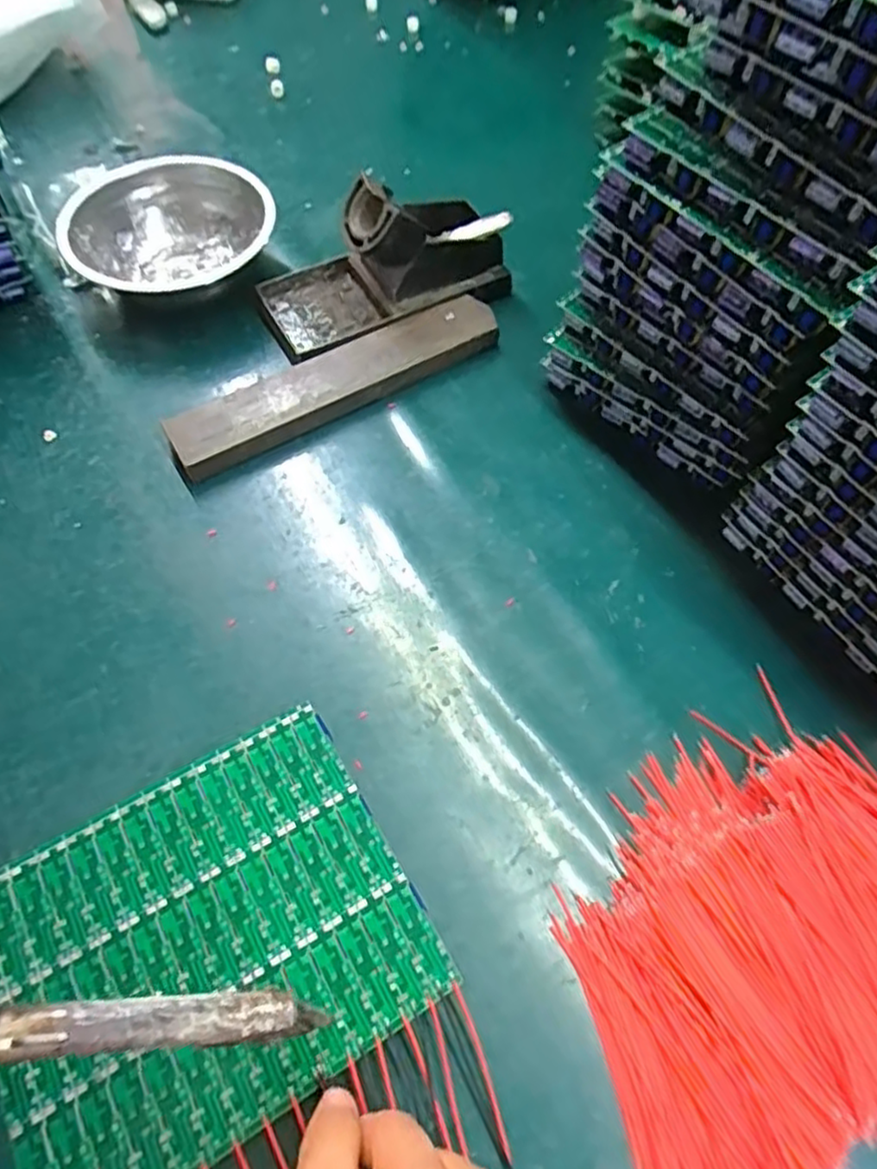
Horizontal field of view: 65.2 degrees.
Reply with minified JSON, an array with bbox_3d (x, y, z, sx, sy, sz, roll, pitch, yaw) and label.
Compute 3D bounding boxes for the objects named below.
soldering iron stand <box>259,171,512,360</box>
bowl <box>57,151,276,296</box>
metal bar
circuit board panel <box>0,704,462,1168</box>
[{"bbox_3d":[-0.035,-0.199,0.416,0.153,0.064,0.074,-25,64,-13],"label":"soldering iron stand"},{"bbox_3d":[-0.171,-0.224,0.445,0.123,0.046,0.123,0,62,0],"label":"bowl"},{"bbox_3d":[-0.057,-0.117,0.395,0.198,0.021,0.036,-29,65,-15],"label":"metal bar"},{"bbox_3d":[-0.087,0.132,0.255,0.148,0.010,0.123,-28,64,-14],"label":"circuit board panel"}]

